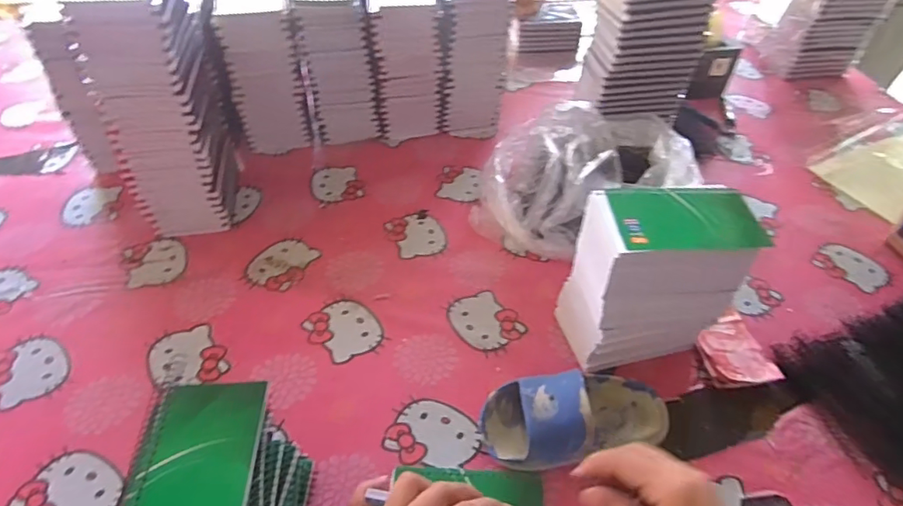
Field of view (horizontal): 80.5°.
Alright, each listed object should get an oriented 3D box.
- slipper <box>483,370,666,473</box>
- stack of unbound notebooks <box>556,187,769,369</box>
[{"bbox_3d":[0.117,0.150,0.495,0.171,0.061,0.082,-7,47,-8],"label":"slipper"},{"bbox_3d":[0.198,0.028,0.539,0.140,0.173,0.092,-8,48,-10],"label":"stack of unbound notebooks"}]

